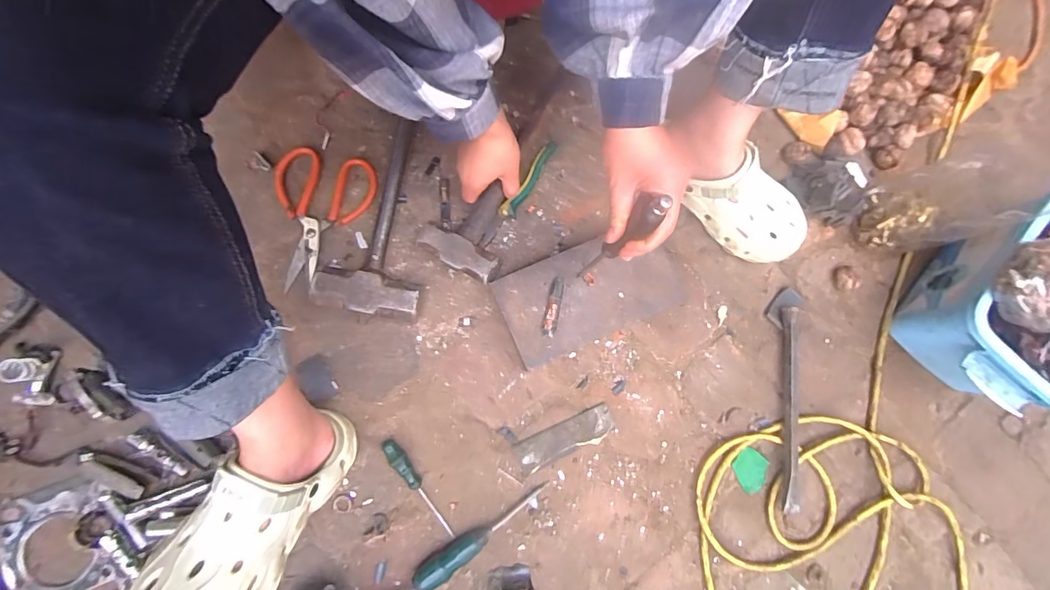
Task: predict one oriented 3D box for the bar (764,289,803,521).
[{"bbox_3d":[0.343,0.131,0.617,0.044,0.027,0.288,12,80,-3],"label":"bar"}]

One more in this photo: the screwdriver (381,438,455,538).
[{"bbox_3d":[-0.129,0.236,0.559,0.018,0.017,0.141,-34,88,-6],"label":"screwdriver"}]

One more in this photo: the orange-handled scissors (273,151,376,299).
[{"bbox_3d":[-0.266,-0.096,0.595,0.118,0.030,0.179,9,80,1],"label":"orange-handled scissors"}]

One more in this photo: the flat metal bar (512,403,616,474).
[{"bbox_3d":[0.051,0.184,0.592,0.130,0.008,0.042,-23,84,-8],"label":"flat metal bar"}]

